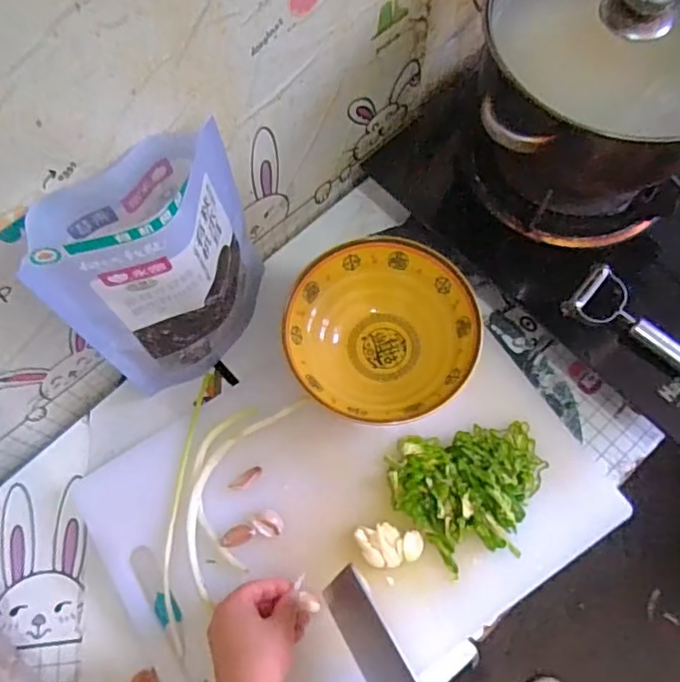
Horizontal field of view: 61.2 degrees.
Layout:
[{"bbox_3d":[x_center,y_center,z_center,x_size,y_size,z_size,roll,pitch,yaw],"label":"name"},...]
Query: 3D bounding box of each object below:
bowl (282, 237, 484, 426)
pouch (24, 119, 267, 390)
[{"bbox_3d":[0.040,-0.006,0.581,0.180,0.075,0.184,0,69,0],"label":"bowl"},{"bbox_3d":[-0.144,-0.054,0.510,0.174,0.264,0.073,-42,75,-14],"label":"pouch"}]

